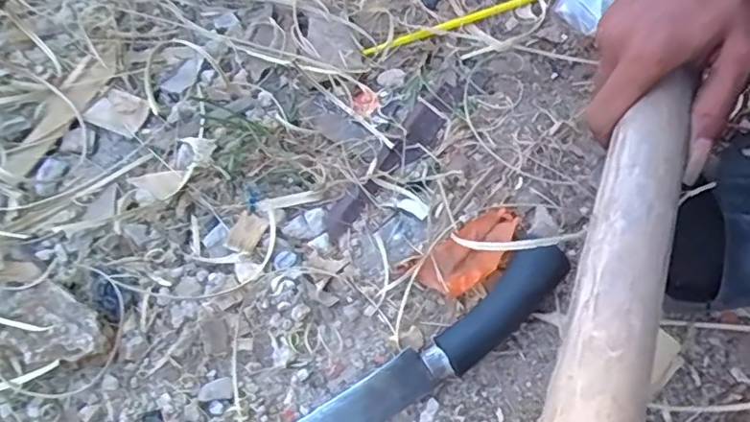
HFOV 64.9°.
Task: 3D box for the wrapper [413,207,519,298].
[{"bbox_3d":[0.067,0.023,0.404,0.040,0.027,0.079,37,67,19],"label":"wrapper"}]

